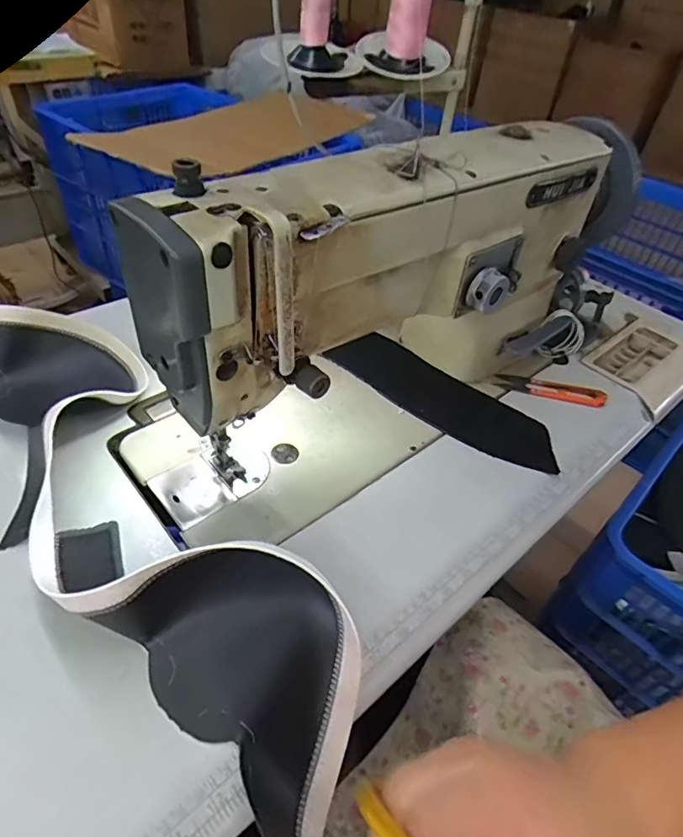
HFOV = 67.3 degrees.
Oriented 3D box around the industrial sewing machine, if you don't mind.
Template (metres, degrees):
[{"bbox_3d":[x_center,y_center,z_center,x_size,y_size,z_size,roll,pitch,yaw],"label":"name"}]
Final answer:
[{"bbox_3d":[0.081,-0.108,0.464,0.539,0.238,0.175,-30,55,-31],"label":"industrial sewing machine"}]

